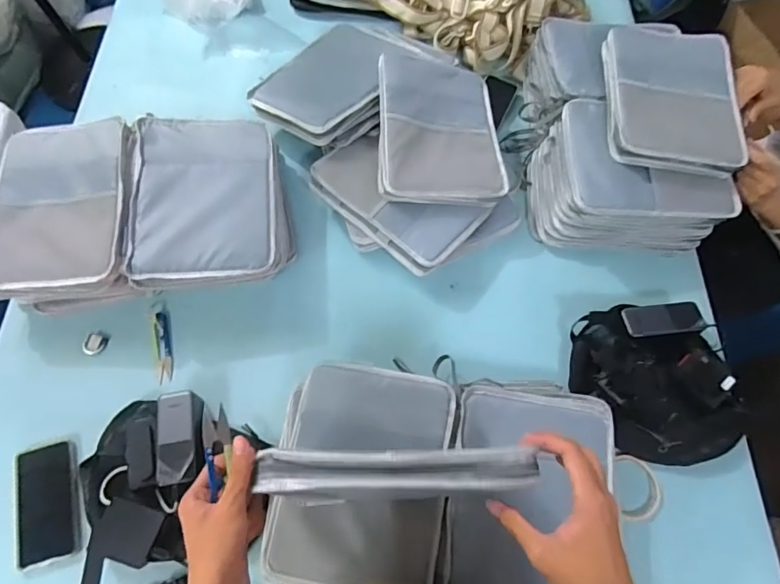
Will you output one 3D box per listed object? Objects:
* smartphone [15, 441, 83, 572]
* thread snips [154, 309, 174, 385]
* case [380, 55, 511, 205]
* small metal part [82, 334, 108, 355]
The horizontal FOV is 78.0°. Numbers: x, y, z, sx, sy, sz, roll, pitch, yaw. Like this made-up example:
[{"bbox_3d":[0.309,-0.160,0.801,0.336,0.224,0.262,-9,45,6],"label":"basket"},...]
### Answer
[{"bbox_3d":[-0.488,0.299,0.689,0.086,0.013,0.158,-16,68,-9],"label":"smartphone"},{"bbox_3d":[-0.376,0.088,0.800,0.027,0.006,0.125,-13,68,-7],"label":"thread snips"},{"bbox_3d":[0.089,-0.294,0.871,0.220,0.035,0.293,4,71,-19],"label":"case"},{"bbox_3d":[-0.491,0.088,0.800,0.032,0.009,0.035,20,67,6],"label":"small metal part"}]

